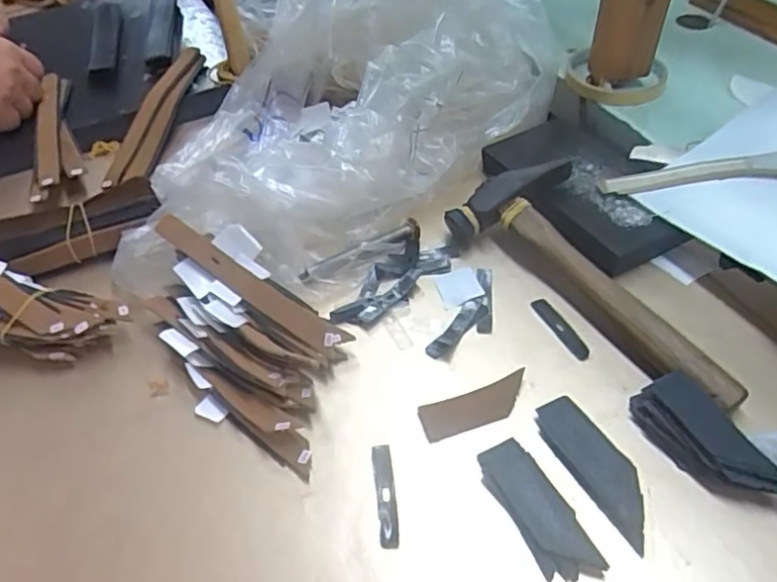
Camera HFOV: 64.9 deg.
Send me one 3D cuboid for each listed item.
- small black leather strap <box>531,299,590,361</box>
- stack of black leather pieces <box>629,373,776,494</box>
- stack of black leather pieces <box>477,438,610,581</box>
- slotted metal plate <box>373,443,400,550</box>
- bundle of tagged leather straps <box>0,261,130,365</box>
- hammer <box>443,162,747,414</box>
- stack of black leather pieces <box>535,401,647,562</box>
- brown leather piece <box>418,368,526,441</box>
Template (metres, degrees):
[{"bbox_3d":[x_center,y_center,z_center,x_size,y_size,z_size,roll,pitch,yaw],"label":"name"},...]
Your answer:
[{"bbox_3d":[0.109,0.024,0.390,0.012,0.004,0.051,-22,49,-14],"label":"small black leather strap"},{"bbox_3d":[0.164,0.077,0.317,0.033,0.021,0.076,-26,50,-17],"label":"stack of black leather pieces"},{"bbox_3d":[0.074,0.109,0.305,0.028,0.009,0.076,-24,49,-16],"label":"stack of black leather pieces"},{"bbox_3d":[-0.001,0.106,0.319,0.010,0.004,0.054,-7,47,0],"label":"slotted metal plate"},{"bbox_3d":[-0.253,0.009,0.394,0.153,0.026,0.052,17,50,1],"label":"bundle of tagged leather straps"},{"bbox_3d":[0.138,-0.015,0.392,0.088,0.040,0.212,-32,52,-22],"label":"hammer"},{"bbox_3d":[0.110,0.091,0.320,0.034,0.004,0.082,-25,50,-16],"label":"stack of black leather pieces"},{"bbox_3d":[0.050,0.067,0.350,0.064,0.005,0.023,-16,48,-8],"label":"brown leather piece"}]

